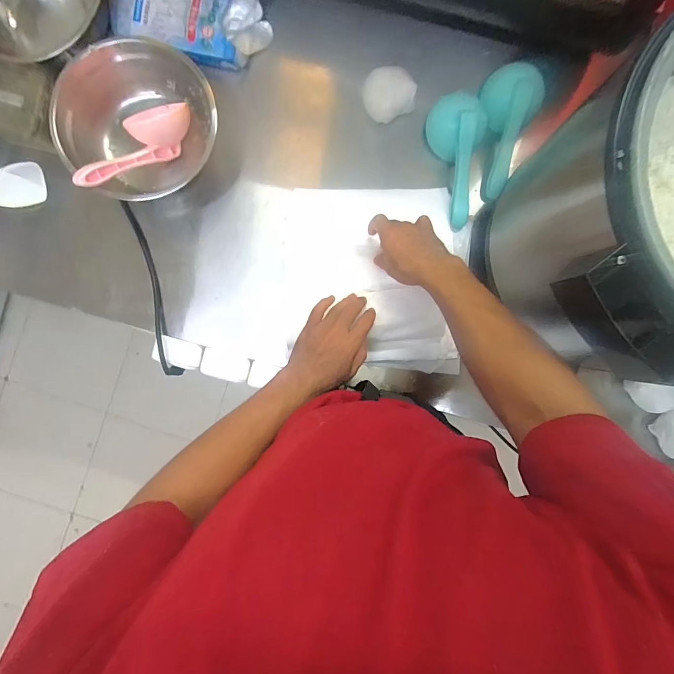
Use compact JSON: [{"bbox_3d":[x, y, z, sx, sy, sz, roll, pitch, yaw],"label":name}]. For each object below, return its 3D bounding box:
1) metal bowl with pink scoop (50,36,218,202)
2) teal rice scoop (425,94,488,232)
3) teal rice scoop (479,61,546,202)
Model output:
[{"bbox_3d":[-0.294,-0.322,0.560,0.226,0.094,0.214,-6,90,0],"label":"metal bowl with pink scoop"},{"bbox_3d":[0.201,-0.275,0.581,0.082,0.070,0.192,-9,103,0],"label":"teal rice scoop"},{"bbox_3d":[0.272,-0.324,0.589,0.076,0.053,0.190,3,109,0],"label":"teal rice scoop"}]

